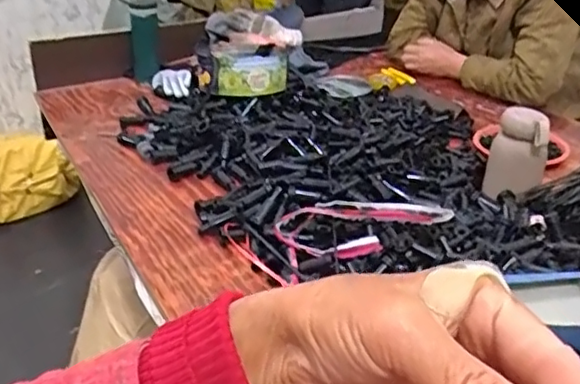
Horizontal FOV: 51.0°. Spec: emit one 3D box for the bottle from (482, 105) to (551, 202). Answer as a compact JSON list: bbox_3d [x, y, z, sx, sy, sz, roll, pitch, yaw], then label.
[{"bbox_3d":[0.334,-0.055,0.894,0.095,0.124,0.057,13,32,21],"label":"bottle"}]

